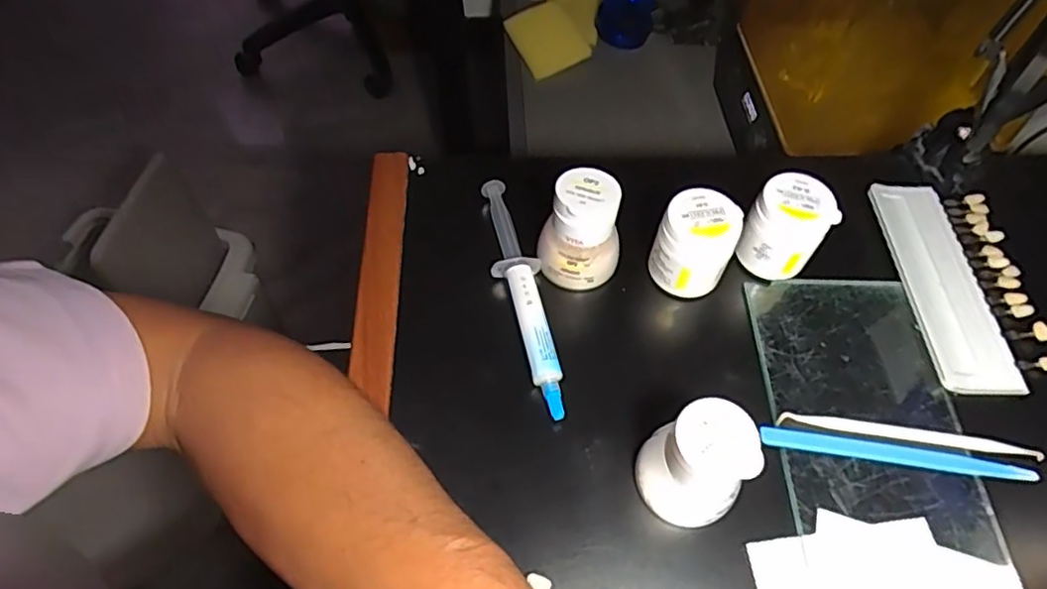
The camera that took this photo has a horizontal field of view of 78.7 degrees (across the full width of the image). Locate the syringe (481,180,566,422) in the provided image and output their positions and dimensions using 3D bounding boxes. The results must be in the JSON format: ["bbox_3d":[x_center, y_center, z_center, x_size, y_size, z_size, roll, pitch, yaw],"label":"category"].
[{"bbox_3d":[-0.001,-0.002,0.382,0.025,0.022,0.159,-10,58,-7],"label":"syringe"}]

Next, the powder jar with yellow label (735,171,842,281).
[{"bbox_3d":[0.158,-0.039,0.387,0.043,0.052,0.042,0,58,-1],"label":"powder jar with yellow label"}]

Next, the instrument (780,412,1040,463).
[{"bbox_3d":[0.206,0.075,0.342,0.135,0.007,0.008,7,58,3],"label":"instrument"}]

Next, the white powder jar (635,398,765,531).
[{"bbox_3d":[0.082,0.081,0.304,0.043,0.062,0.041,0,58,-1],"label":"white powder jar"}]

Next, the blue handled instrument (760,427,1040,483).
[{"bbox_3d":[0.196,0.084,0.337,0.139,0.006,0.012,7,58,4],"label":"blue handled instrument"}]

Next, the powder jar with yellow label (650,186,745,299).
[{"bbox_3d":[0.103,-0.029,0.380,0.042,0.057,0.045,0,58,-1],"label":"powder jar with yellow label"}]

